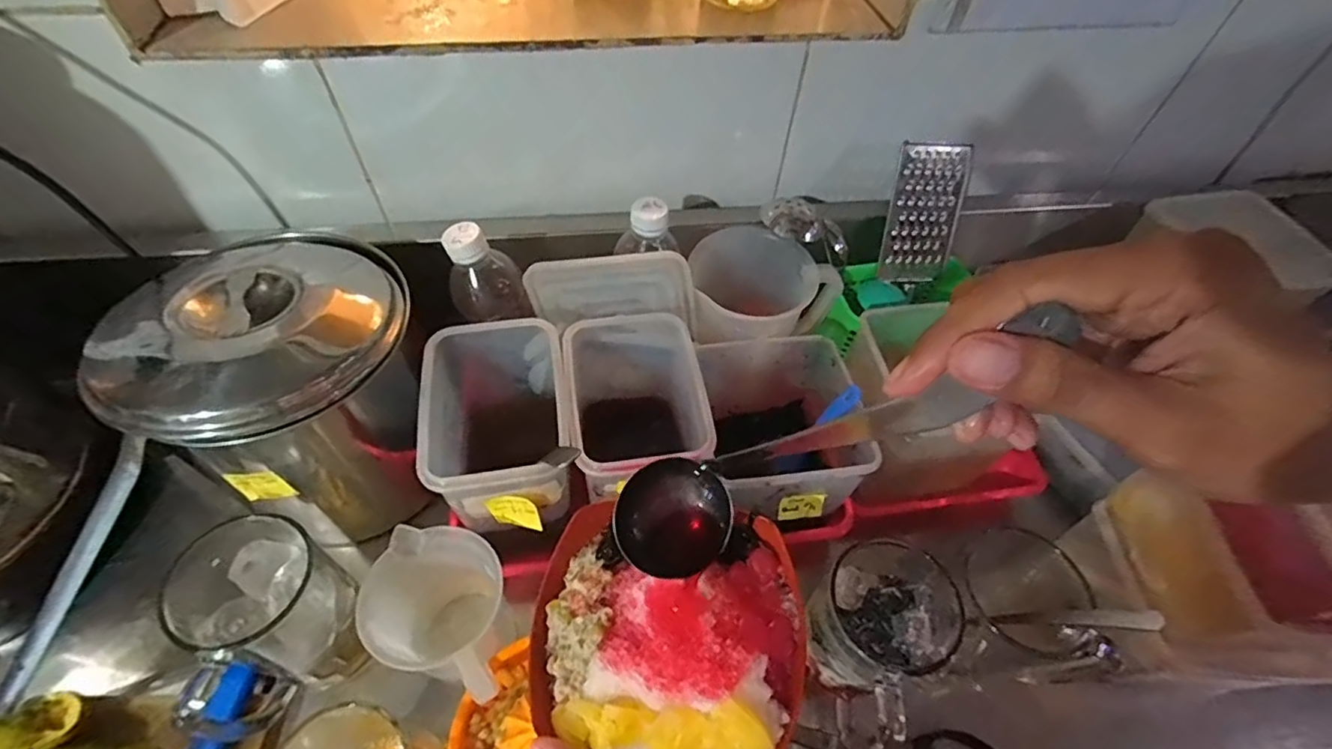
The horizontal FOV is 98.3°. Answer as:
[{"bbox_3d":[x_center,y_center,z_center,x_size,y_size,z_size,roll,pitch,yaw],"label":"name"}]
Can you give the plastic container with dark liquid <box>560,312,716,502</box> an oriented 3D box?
[{"bbox_3d":[-0.029,0.049,0.509,0.102,0.165,0.155,-8,54,-9],"label":"plastic container with dark liquid"}]

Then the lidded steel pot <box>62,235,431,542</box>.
[{"bbox_3d":[-0.300,0.015,0.492,0.192,0.233,0.172,-18,56,-15],"label":"lidded steel pot"}]

